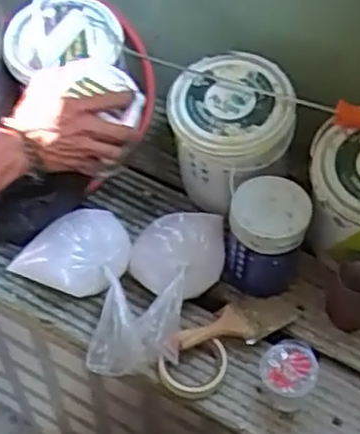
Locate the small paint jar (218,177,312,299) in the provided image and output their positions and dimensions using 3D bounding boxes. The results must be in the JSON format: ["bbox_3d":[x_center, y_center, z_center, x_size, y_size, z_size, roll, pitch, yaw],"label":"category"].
[{"bbox_3d":[0.120,0.033,1.012,0.108,0.170,0.102,9,53,5],"label":"small paint jar"}]

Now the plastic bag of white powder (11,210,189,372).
[{"bbox_3d":[-0.101,0.101,1.005,0.158,0.101,0.283,-31,60,-23],"label":"plastic bag of white powder"}]

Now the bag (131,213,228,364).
[{"bbox_3d":[0.010,0.057,1.036,0.143,0.099,0.104,-29,59,-22],"label":"bag"}]

